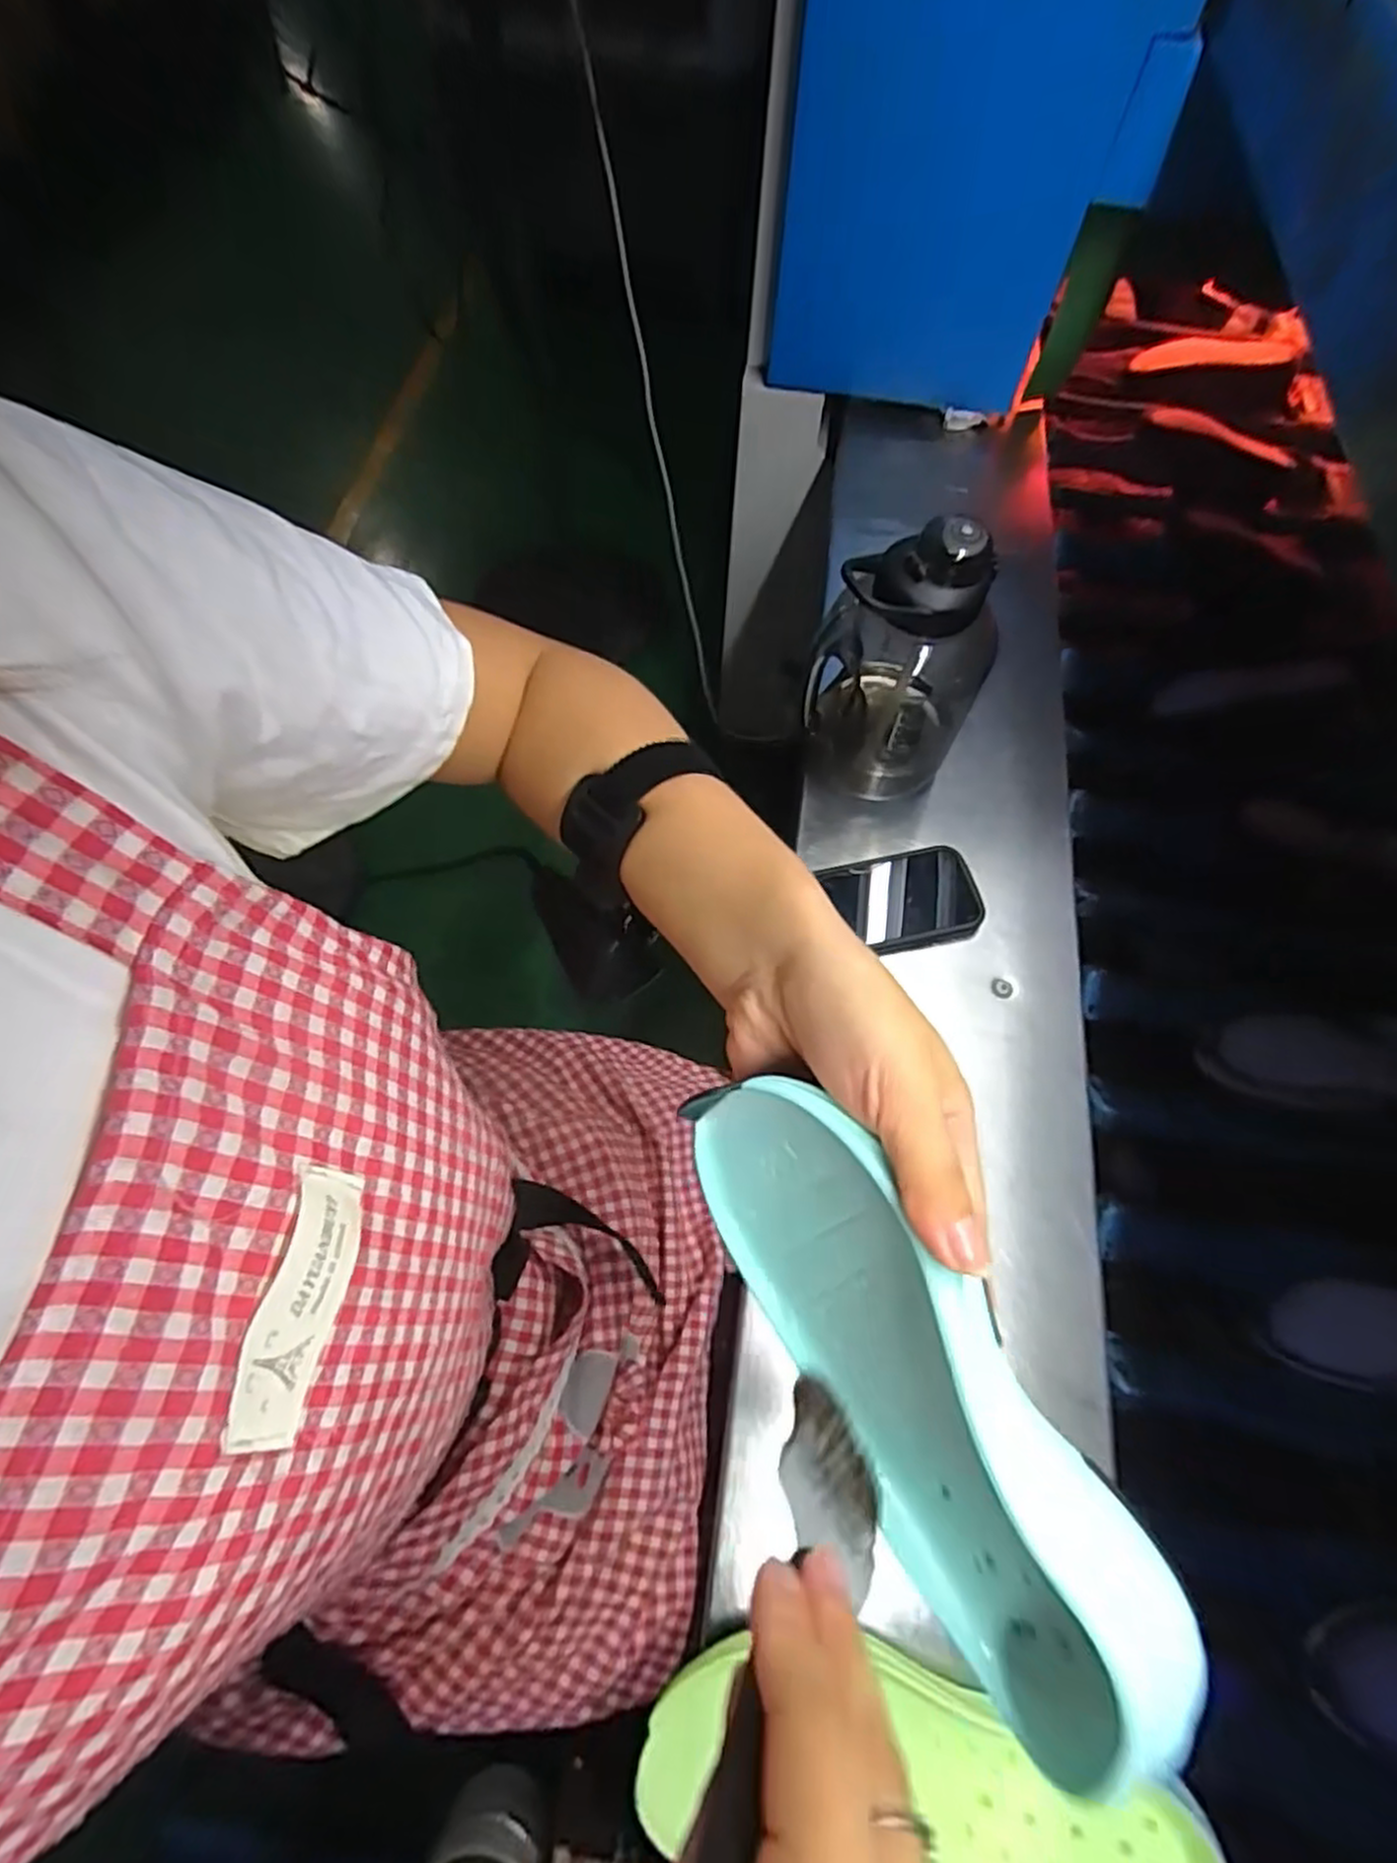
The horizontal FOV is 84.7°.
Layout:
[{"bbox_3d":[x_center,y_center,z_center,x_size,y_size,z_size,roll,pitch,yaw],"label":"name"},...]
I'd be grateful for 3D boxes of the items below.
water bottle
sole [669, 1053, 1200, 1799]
[{"bbox_3d":[0.159,-0.209,0.601,0.122,0.213,0.128,24,67,10],"label":"water bottle"},{"bbox_3d":[0.060,0.142,0.240,0.039,0.091,0.200,-15,68,-47],"label":"sole"}]

